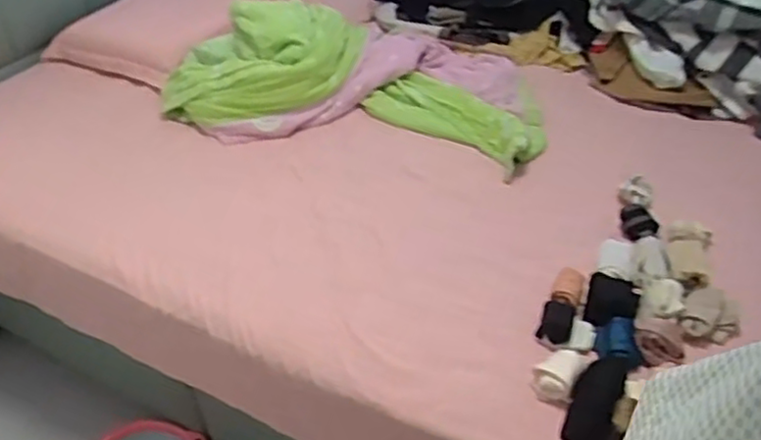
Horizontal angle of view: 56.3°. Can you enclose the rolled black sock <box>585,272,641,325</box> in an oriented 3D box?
[{"bbox_3d":[0.394,0.136,1.209,0.081,0.039,0.104,12,41,18],"label":"rolled black sock"}]

